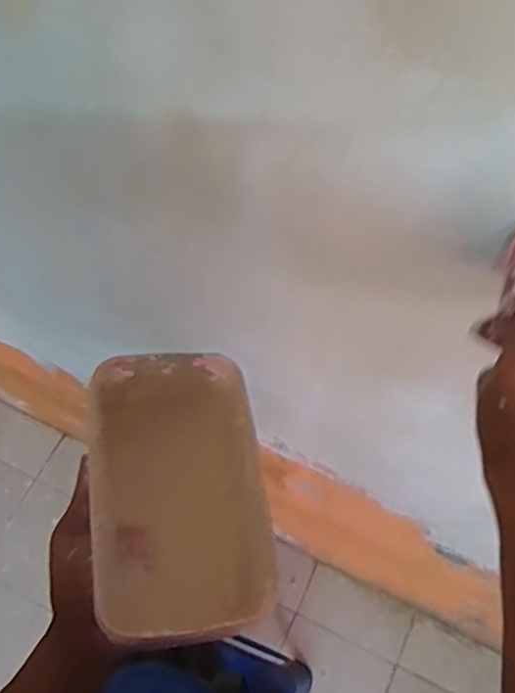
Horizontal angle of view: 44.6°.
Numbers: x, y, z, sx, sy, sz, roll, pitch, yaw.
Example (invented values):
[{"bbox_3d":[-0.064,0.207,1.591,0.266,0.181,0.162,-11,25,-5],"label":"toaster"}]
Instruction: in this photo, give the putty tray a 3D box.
[{"bbox_3d":[-0.057,0.104,0.433,0.119,0.070,0.183,-10,62,-4],"label":"putty tray"}]

